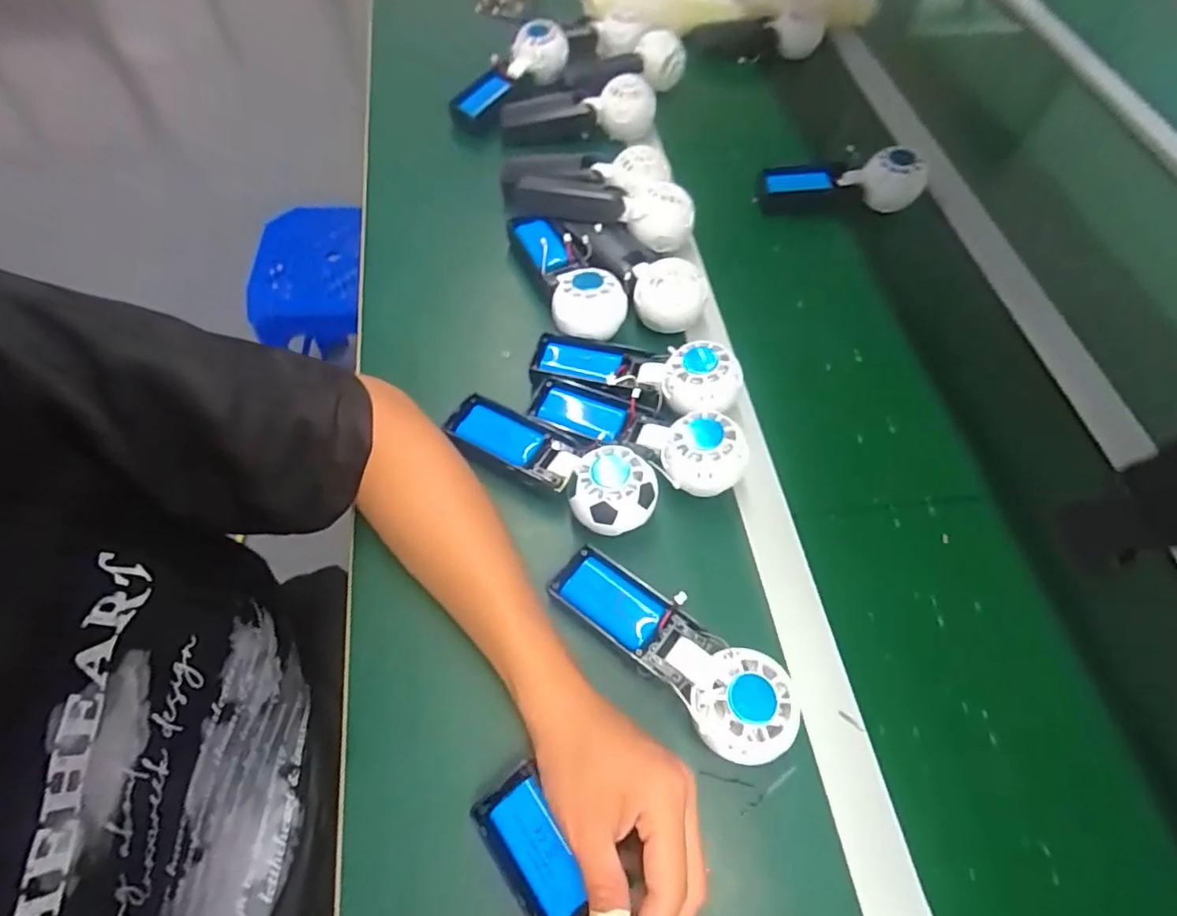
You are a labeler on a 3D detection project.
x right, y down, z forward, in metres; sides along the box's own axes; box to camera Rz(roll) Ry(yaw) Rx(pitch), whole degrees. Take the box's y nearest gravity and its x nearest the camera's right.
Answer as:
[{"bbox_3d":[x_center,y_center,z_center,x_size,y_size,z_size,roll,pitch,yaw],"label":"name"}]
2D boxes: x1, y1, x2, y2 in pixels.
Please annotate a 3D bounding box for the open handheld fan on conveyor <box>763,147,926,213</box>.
[{"bbox_3d":[0.273,-0.305,0.627,0.162,0.063,0.044,7,62,0],"label":"open handheld fan on conveyor"}]

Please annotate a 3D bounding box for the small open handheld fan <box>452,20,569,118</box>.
[{"bbox_3d":[-0.089,-0.454,0.668,0.061,0.039,0.159,40,66,17],"label":"small open handheld fan"}]

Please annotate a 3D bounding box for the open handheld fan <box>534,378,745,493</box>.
[{"bbox_3d":[0.038,-0.020,0.453,0.173,0.040,0.063,19,61,22],"label":"open handheld fan"}]

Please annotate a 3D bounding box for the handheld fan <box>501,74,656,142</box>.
[{"bbox_3d":[-0.012,-0.401,0.653,0.171,0.050,0.044,1,62,-3],"label":"handheld fan"}]

